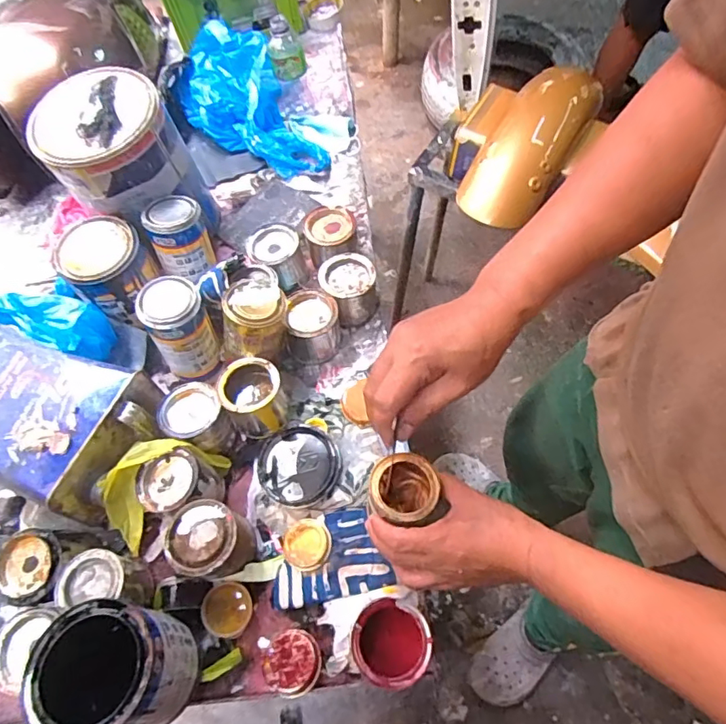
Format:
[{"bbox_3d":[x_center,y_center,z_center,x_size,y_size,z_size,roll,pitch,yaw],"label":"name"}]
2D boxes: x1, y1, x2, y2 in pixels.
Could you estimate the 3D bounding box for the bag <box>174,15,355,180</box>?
[{"bbox_3d":[-0.170,-0.429,0.847,0.284,0.113,0.177,36,69,16],"label":"bag"}]

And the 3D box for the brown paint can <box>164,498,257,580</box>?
[{"bbox_3d":[-0.160,0.191,0.560,0.082,0.074,0.074,-6,64,-3],"label":"brown paint can"}]

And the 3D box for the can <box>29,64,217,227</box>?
[{"bbox_3d":[-0.311,-0.254,0.704,0.167,0.201,0.153,0,64,0],"label":"can"}]

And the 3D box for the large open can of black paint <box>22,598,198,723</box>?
[{"bbox_3d":[-0.223,0.278,0.476,0.107,0.125,0.101,0,64,0],"label":"large open can of black paint"}]

